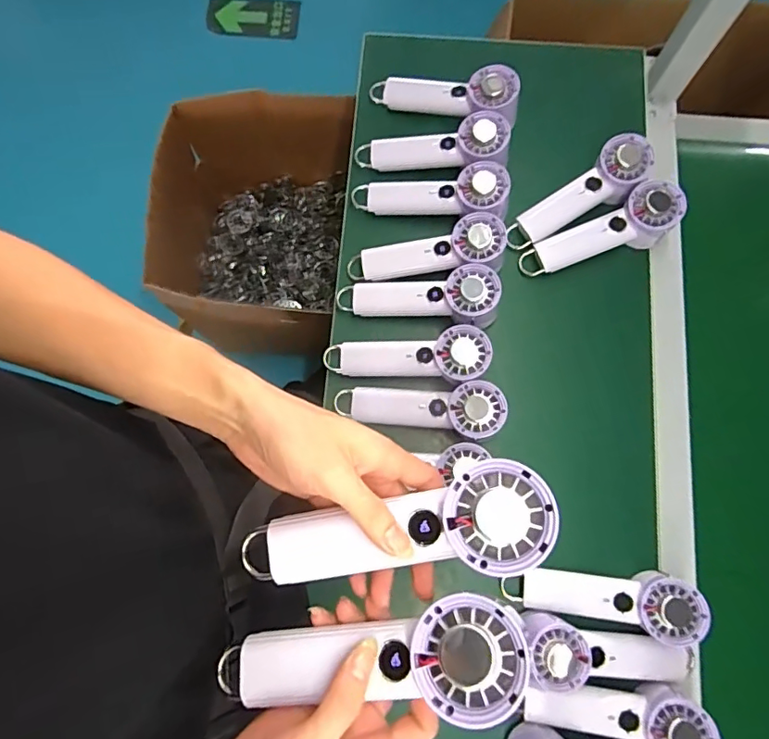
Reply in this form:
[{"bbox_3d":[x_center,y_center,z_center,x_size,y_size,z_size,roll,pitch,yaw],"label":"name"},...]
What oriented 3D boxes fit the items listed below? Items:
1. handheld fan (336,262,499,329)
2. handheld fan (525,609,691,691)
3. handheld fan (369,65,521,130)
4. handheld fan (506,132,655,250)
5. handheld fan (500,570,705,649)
[{"bbox_3d":[0.041,-0.083,0.642,0.199,0.052,0.068,-1,77,16],"label":"handheld fan"},{"bbox_3d":[0.222,0.296,0.549,0.179,0.068,0.067,9,77,-10],"label":"handheld fan"},{"bbox_3d":[0.082,-0.362,0.700,0.202,0.055,0.069,13,77,23],"label":"handheld fan"},{"bbox_3d":[0.246,-0.215,0.653,0.195,0.033,0.062,-33,78,13],"label":"handheld fan"},{"bbox_3d":[0.229,0.244,0.553,0.193,0.036,0.061,-1,77,19],"label":"handheld fan"}]

